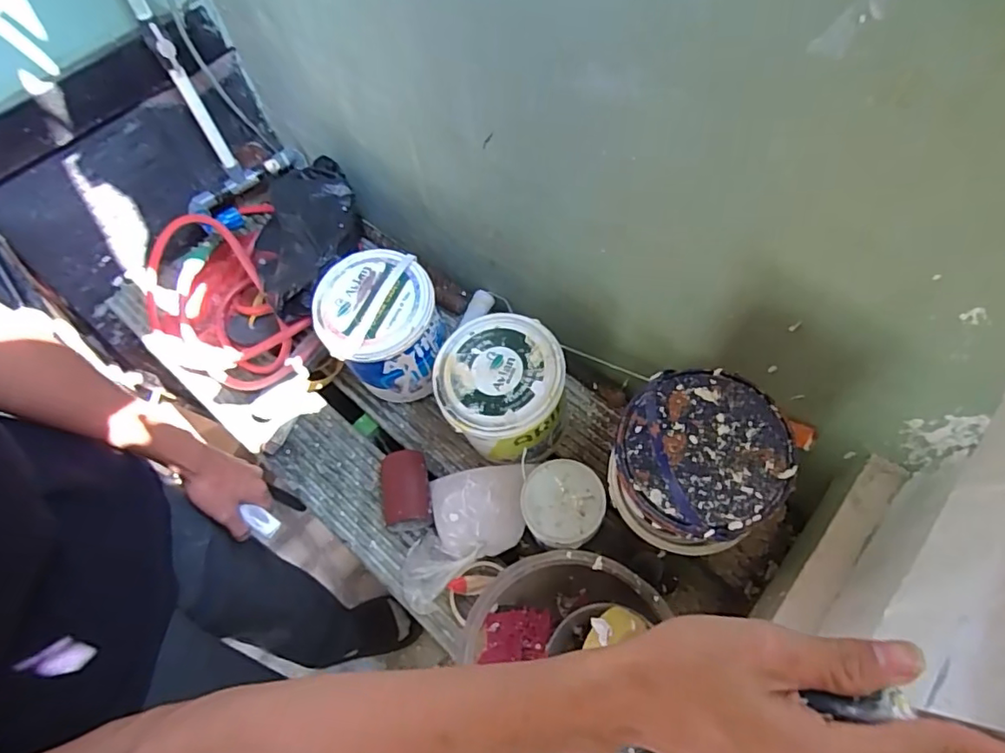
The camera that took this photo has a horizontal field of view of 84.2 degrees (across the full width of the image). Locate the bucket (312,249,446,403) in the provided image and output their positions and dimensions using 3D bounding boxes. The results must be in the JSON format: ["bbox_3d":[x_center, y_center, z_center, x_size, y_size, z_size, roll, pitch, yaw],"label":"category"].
[{"bbox_3d":[-0.186,-0.070,0.899,0.171,0.207,0.168,-1,63,3],"label":"bucket"}]

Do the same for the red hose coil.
[{"bbox_3d":[-0.516,-0.149,1.018,0.292,0.138,0.435,-30,65,-12],"label":"red hose coil"}]

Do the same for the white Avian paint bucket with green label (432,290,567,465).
[{"bbox_3d":[-0.002,0.030,0.818,0.168,0.168,0.167,-1,63,3],"label":"white Avian paint bucket with green label"}]

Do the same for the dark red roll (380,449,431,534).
[{"bbox_3d":[-0.151,0.177,0.866,0.079,0.061,0.114,-10,63,-2],"label":"dark red roll"}]

